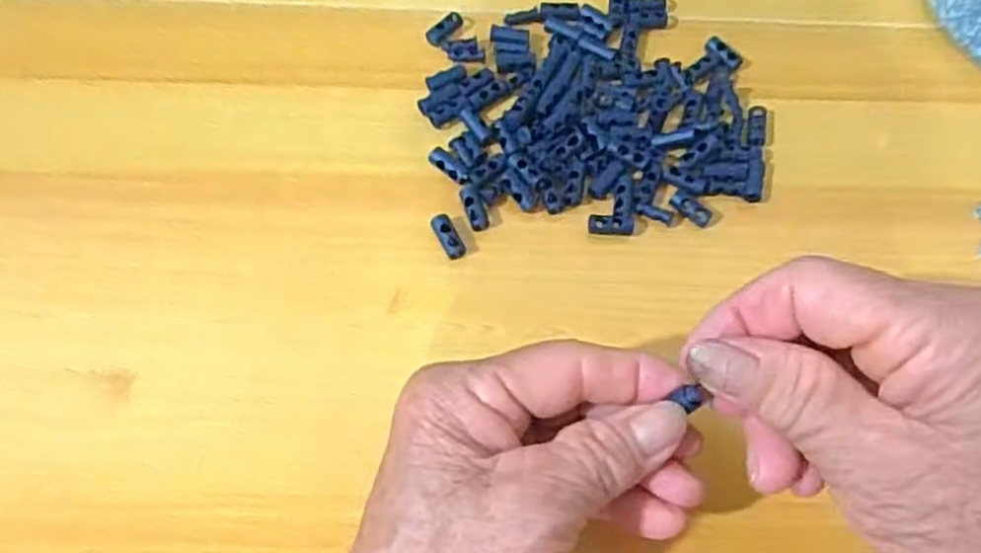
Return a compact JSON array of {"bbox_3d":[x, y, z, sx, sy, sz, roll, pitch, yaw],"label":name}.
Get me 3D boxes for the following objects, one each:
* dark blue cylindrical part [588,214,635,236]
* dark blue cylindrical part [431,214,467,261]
[{"bbox_3d":[0.049,-0.020,0.312,0.018,0.004,0.007,3,68,-1],"label":"dark blue cylindrical part"},{"bbox_3d":[-0.017,-0.016,0.305,0.008,0.007,0.018,-27,71,-12],"label":"dark blue cylindrical part"}]

